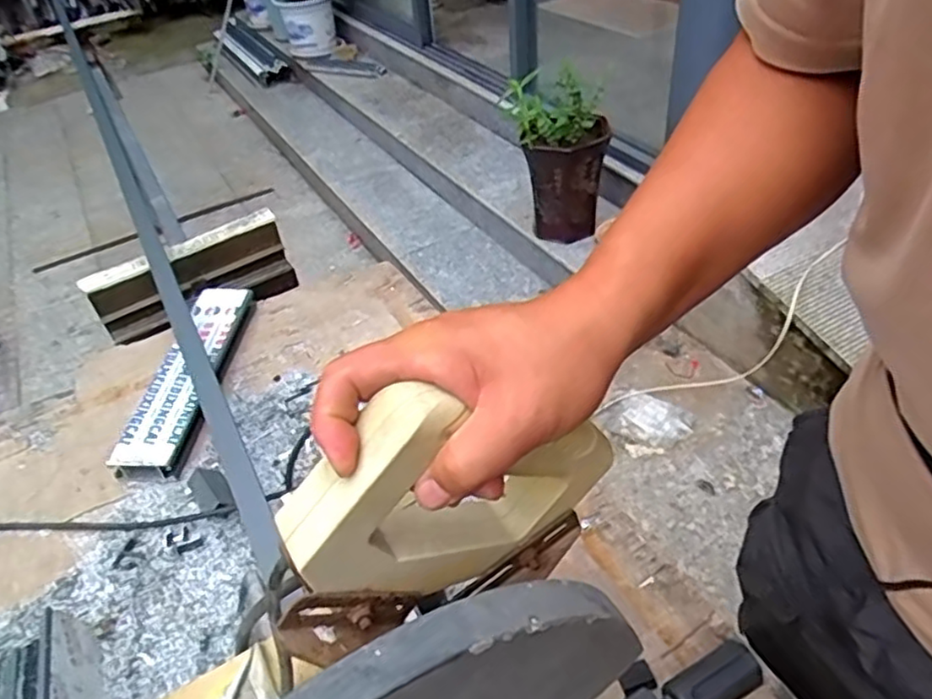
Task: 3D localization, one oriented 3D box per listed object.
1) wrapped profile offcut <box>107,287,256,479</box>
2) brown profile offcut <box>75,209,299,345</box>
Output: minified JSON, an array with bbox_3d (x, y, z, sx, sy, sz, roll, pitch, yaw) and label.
[{"bbox_3d":[-0.376,0.026,0.926,0.088,0.035,0.350,-1,43,7],"label":"wrapped profile offcut"},{"bbox_3d":[-0.433,-0.110,1.086,0.301,0.124,0.056,-28,45,-23],"label":"brown profile offcut"}]

